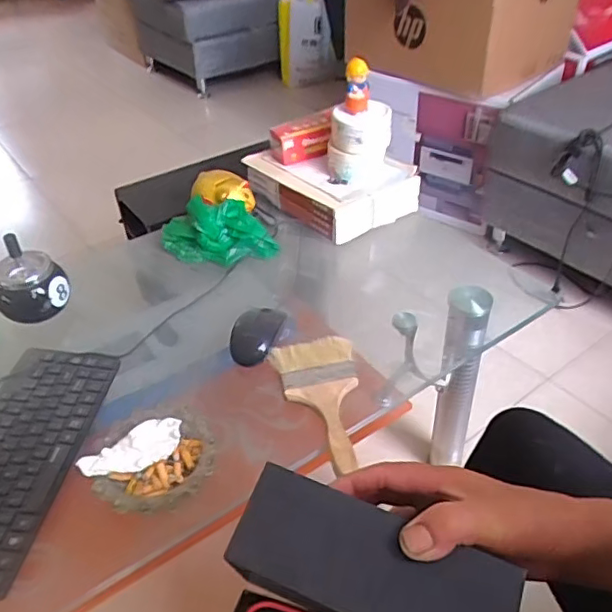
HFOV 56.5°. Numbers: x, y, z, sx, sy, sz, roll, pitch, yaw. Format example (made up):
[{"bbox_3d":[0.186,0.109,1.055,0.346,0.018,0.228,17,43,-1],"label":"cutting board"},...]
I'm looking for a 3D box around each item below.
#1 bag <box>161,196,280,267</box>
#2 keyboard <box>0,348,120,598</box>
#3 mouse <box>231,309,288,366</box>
[{"bbox_3d":[-0.143,-0.120,0.920,0.189,0.095,0.077,1,40,4],"label":"bag"},{"bbox_3d":[-0.318,0.159,0.625,0.126,0.018,0.297,2,40,6],"label":"keyboard"},{"bbox_3d":[-0.068,0.035,0.762,0.062,0.033,0.085,7,41,12],"label":"mouse"}]

